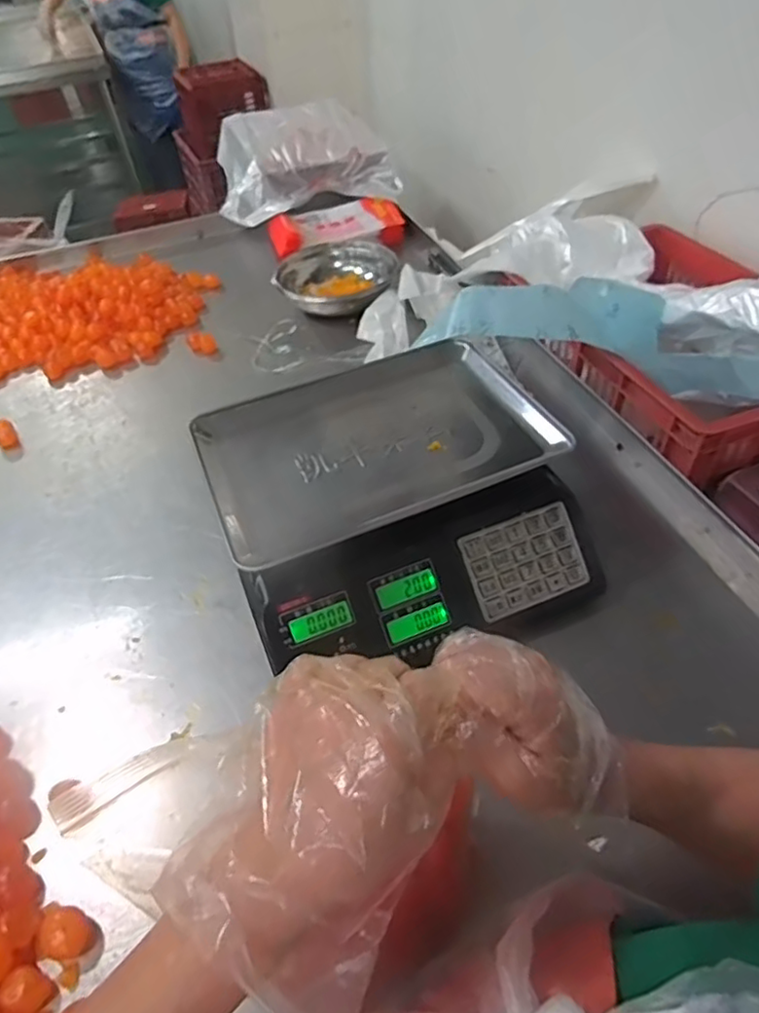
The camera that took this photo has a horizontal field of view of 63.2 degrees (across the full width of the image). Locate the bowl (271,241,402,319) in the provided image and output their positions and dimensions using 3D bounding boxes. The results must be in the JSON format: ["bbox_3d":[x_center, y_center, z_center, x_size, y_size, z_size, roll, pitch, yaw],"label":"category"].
[{"bbox_3d":[-0.072,-0.404,1.110,0.211,0.063,0.211,-3,46,3],"label":"bowl"}]

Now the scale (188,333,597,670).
[{"bbox_3d":[0.009,-0.018,0.643,0.333,0.108,0.321,-18,47,-12],"label":"scale"}]

